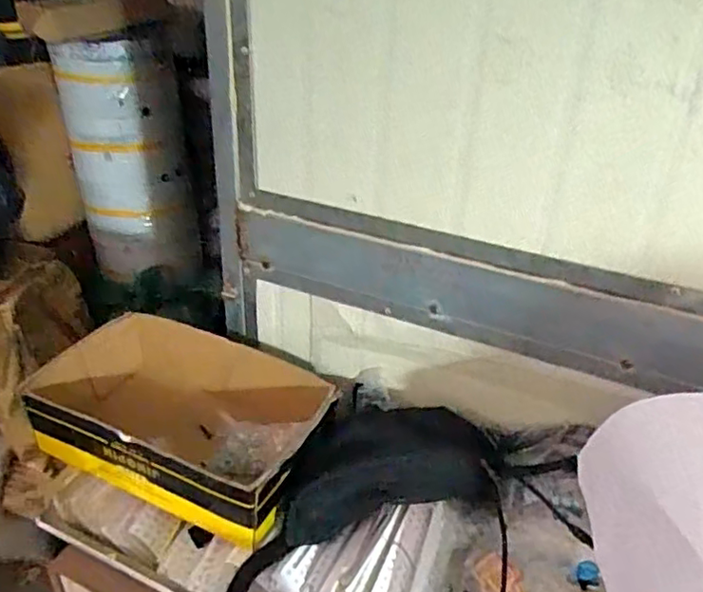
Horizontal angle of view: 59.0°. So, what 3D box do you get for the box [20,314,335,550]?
[{"bbox_3d":[-0.239,0.162,0.867,0.407,0.119,0.236,15,32,21],"label":"box"}]

